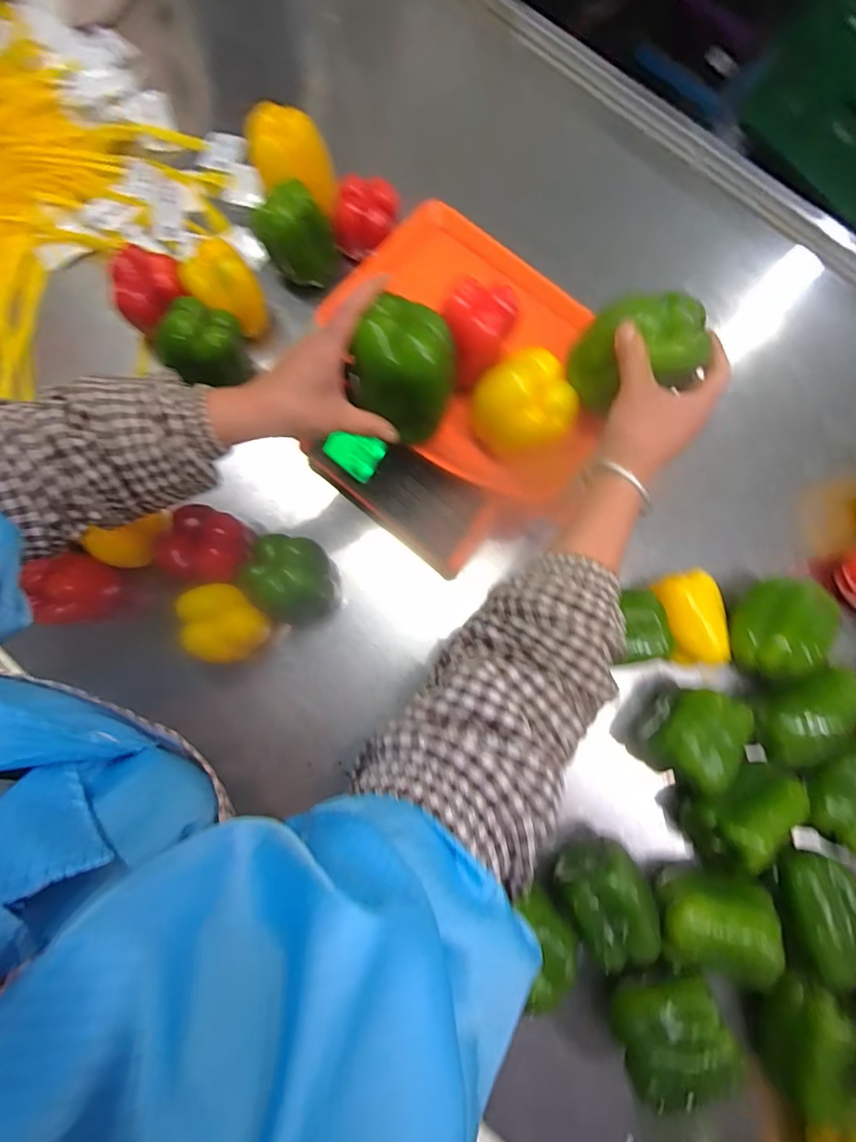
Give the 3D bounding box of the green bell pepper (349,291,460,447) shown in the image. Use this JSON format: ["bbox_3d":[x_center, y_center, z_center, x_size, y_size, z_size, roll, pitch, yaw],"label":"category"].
[{"bbox_3d":[-0.012,-0.166,0.402,0.072,0.085,0.082,17,80,2],"label":"green bell pepper"}]

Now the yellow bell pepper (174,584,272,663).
[{"bbox_3d":[-0.195,0.051,0.482,0.071,0.064,0.070,-10,80,-3],"label":"yellow bell pepper"}]

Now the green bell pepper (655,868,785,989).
[{"bbox_3d":[0.268,0.331,0.465,0.091,0.071,0.091,3,80,-1],"label":"green bell pepper"}]

